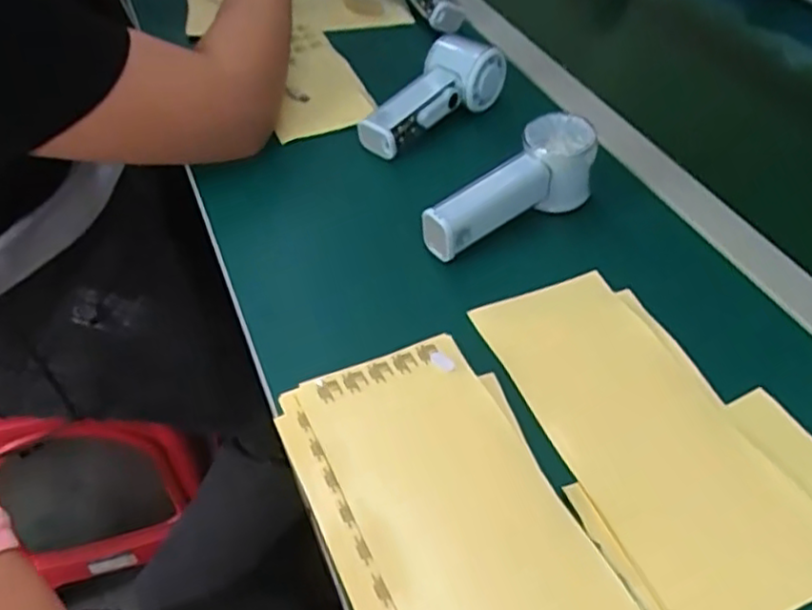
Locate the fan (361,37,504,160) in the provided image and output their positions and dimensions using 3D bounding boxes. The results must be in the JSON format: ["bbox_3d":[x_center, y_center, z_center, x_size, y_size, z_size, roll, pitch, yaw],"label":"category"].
[{"bbox_3d":[0.019,-0.188,0.619,0.147,0.049,0.053,-40,57,-18],"label":"fan"}]

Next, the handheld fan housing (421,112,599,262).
[{"bbox_3d":[0.080,-0.085,0.521,0.155,0.060,0.049,-33,53,-14],"label":"handheld fan housing"}]

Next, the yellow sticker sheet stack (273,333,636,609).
[{"bbox_3d":[0.025,0.120,0.352,0.127,0.018,0.243,-13,46,-17],"label":"yellow sticker sheet stack"}]

